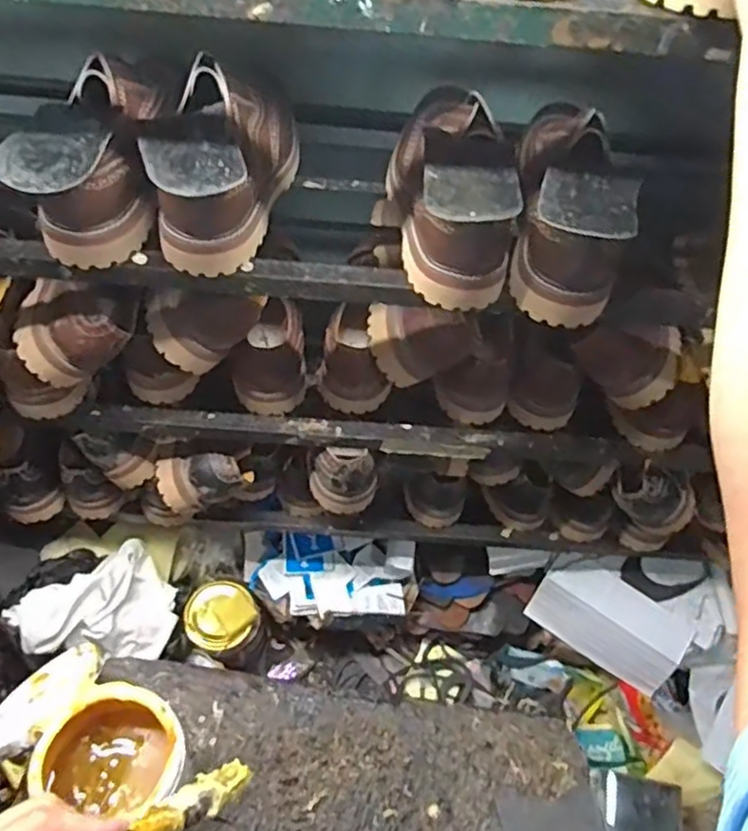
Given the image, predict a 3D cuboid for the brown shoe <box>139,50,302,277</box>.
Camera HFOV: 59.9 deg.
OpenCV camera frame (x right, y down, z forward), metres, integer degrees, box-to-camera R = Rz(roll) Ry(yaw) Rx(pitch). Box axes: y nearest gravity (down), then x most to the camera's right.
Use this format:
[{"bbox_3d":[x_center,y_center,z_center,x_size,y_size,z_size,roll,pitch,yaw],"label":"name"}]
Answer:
[{"bbox_3d":[-0.138,-0.232,0.585,0.096,0.118,0.230,11,51,3],"label":"brown shoe"}]

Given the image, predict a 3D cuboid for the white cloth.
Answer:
[{"bbox_3d":[-0.385,0.285,0.920,0.188,0.088,0.146,-31,60,-26],"label":"white cloth"}]

